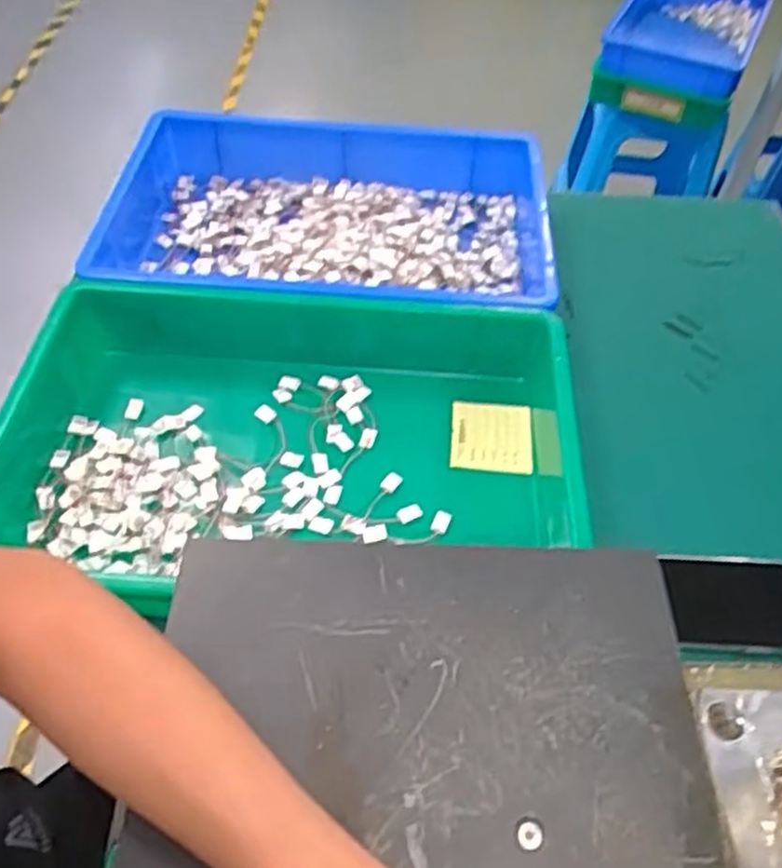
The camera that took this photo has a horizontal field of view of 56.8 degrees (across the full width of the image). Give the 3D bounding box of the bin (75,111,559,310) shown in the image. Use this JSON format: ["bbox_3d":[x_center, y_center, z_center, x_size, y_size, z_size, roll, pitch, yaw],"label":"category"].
[{"bbox_3d":[-0.069,-0.213,0.740,0.459,0.078,0.302,4,53,1],"label":"bin"}]

